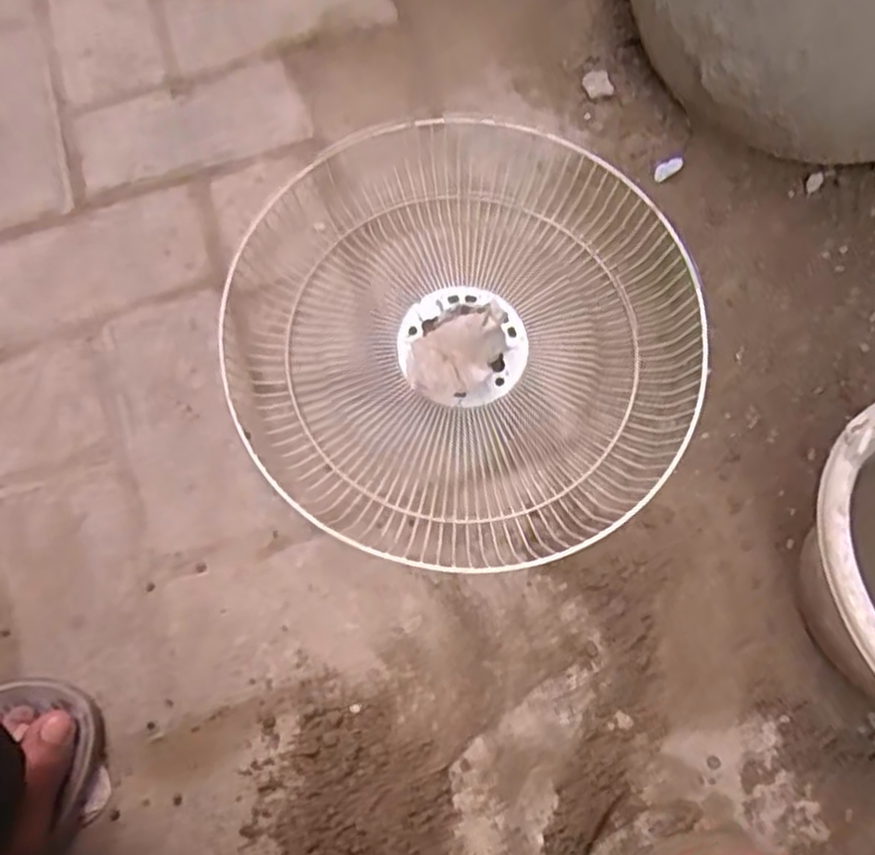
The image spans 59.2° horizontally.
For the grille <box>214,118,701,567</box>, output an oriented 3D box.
[{"bbox_3d":[0.018,-0.074,0.598,0.358,0.062,0.357,2,75,-2],"label":"grille"}]

